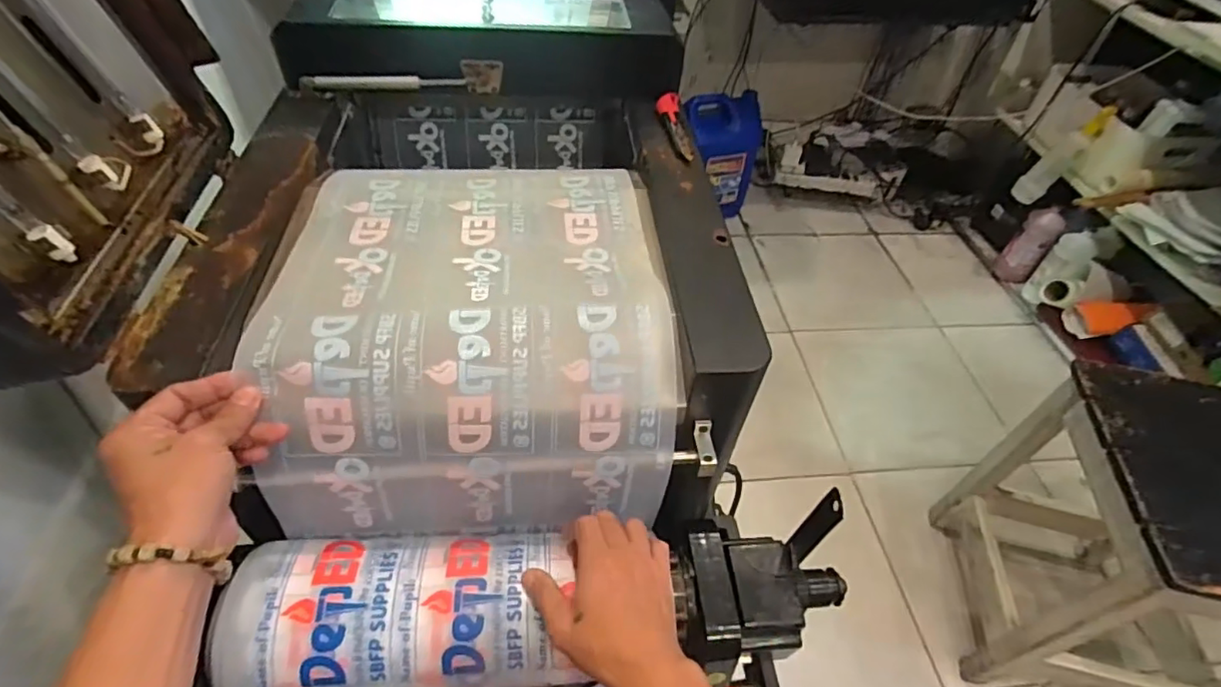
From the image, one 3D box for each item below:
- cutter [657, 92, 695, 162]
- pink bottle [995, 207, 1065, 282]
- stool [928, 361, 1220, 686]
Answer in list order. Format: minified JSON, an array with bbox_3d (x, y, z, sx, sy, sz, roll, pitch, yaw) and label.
[{"bbox_3d":[0.078,-0.264,0.697,0.028,0.013,0.138,-1,48,-6],"label":"cutter"},{"bbox_3d":[1.134,-0.263,1.556,0.065,0.212,0.094,-13,49,-29],"label":"pink bottle"},{"bbox_3d":[0.755,0.304,0.842,0.313,0.462,0.321,11,48,5],"label":"stool"}]

